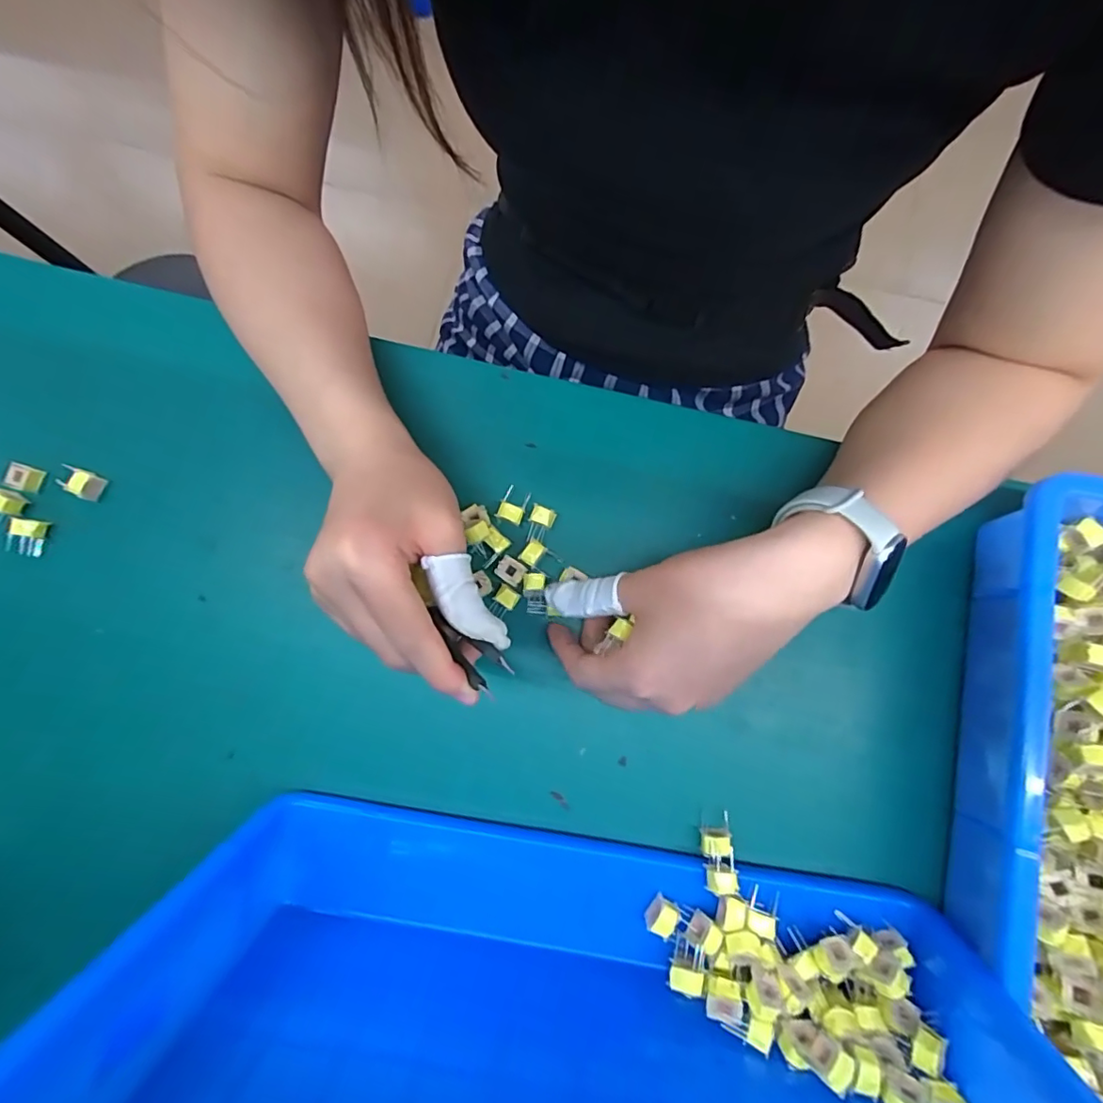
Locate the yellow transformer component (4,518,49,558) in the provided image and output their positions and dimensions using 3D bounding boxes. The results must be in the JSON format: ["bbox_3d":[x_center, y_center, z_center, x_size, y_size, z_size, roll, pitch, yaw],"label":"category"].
[{"bbox_3d":[-0.335,-0.009,0.343,0.016,0.013,0.023,14,81,4],"label":"yellow transformer component"}]

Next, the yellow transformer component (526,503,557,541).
[{"bbox_3d":[-0.008,-0.017,0.329,0.014,0.015,0.020,26,82,6],"label":"yellow transformer component"}]

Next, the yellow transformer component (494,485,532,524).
[{"bbox_3d":[-0.024,-0.030,0.333,0.016,0.004,0.022,20,81,5],"label":"yellow transformer component"}]

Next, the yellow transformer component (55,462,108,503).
[{"bbox_3d":[-0.302,-0.044,0.344,0.012,0.022,0.017,25,81,6],"label":"yellow transformer component"}]

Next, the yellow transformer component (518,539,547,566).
[{"bbox_3d":[-0.012,0.001,0.324,0.011,0.007,0.014,37,83,7],"label":"yellow transformer component"}]

